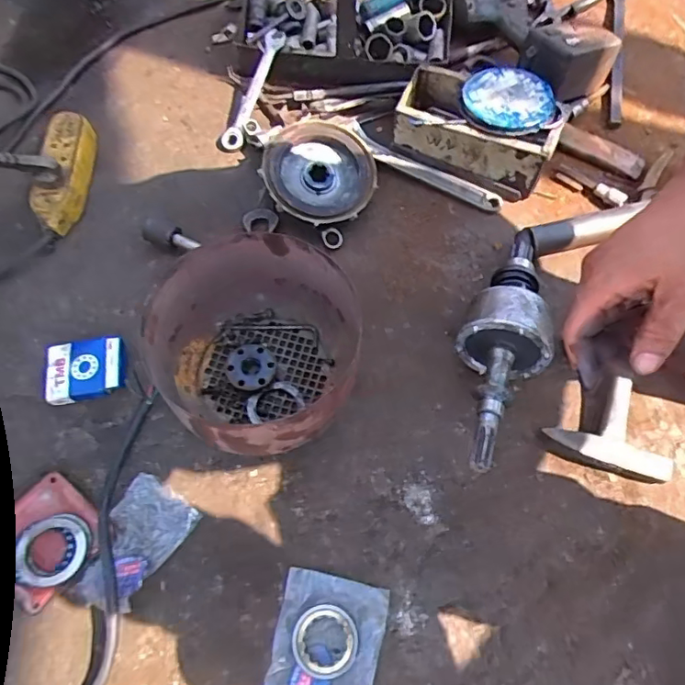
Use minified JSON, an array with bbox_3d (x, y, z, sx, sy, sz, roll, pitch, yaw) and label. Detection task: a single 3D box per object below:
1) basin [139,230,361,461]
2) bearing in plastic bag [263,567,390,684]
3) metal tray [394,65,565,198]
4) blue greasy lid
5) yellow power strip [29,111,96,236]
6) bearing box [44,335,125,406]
[{"bbox_3d":[-0.092,0.002,0.576,0.198,0.113,0.203,0,65,0],"label":"basin"},{"bbox_3d":[-0.015,0.282,0.499,0.095,0.017,0.126,11,65,5],"label":"bearing in plastic bag"},{"bbox_3d":[0.179,-0.286,0.733,0.205,0.082,0.114,23,67,10],"label":"metal tray"},{"bbox_3d":[0.209,-0.308,0.690,0.112,0.012,0.107,1,62,-1],"label":"blue greasy lid"},{"bbox_3d":[-0.365,-0.227,0.721,0.067,0.038,0.182,-5,65,-2],"label":"yellow power strip"},{"bbox_3d":[-0.288,0.029,0.610,0.084,0.023,0.069,-11,65,-5],"label":"bearing box"}]

